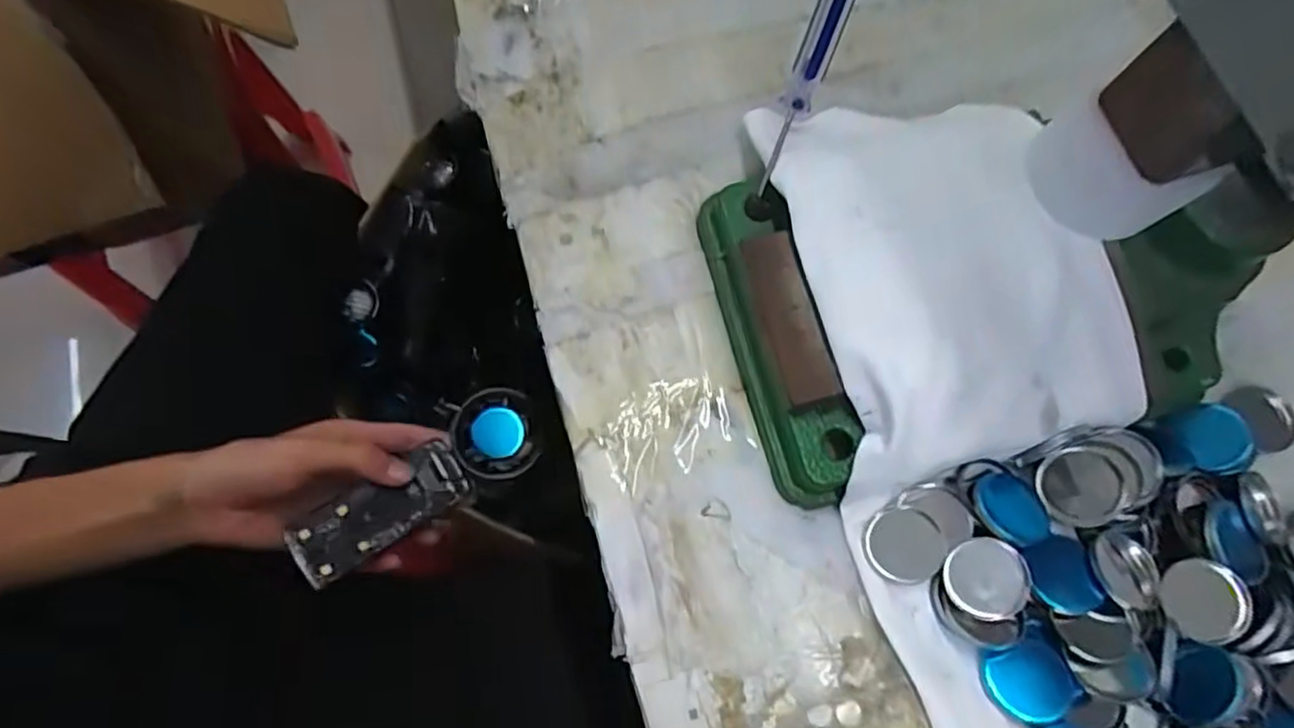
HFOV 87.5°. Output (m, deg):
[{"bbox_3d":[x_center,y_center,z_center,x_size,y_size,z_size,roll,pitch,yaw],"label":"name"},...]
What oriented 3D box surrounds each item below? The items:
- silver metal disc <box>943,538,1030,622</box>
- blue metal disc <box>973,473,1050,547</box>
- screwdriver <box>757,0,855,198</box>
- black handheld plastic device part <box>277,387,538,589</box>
[{"bbox_3d":[0.137,0.087,0.272,0.031,0.004,0.031,-2,84,22],"label":"silver metal disc"},{"bbox_3d":[0.154,0.062,0.284,0.032,0.010,0.028,37,74,9],"label":"blue metal disc"},{"bbox_3d":[0.066,-0.117,0.292,0.013,0.088,0.014,24,35,8],"label":"screwdriver"},{"bbox_3d":[-0.139,0.075,0.420,0.160,0.030,0.052,-35,75,-11],"label":"black handheld plastic device part"}]

